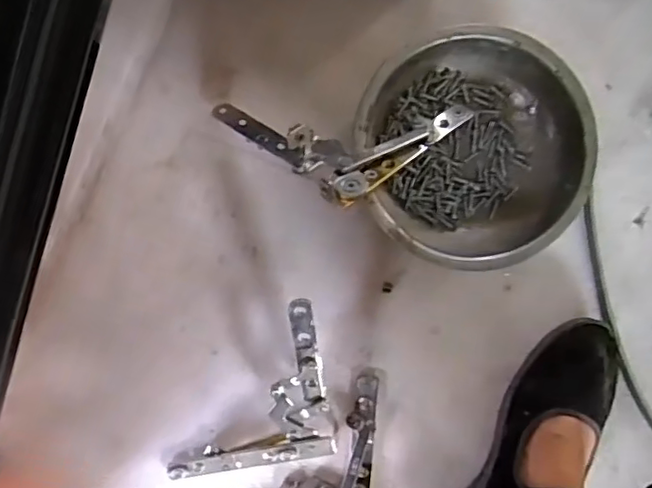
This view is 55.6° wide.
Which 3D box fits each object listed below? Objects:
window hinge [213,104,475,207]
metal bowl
[{"bbox_3d":[0.014,-0.070,0.471,0.194,0.090,0.072,1,96,-4],"label":"window hinge"},{"bbox_3d":[0.114,-0.076,0.489,0.169,0.071,0.174,0,96,-4],"label":"metal bowl"}]

